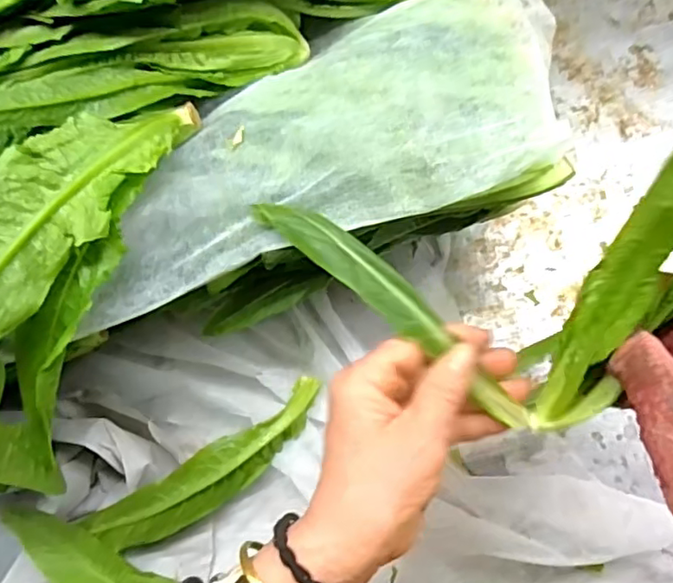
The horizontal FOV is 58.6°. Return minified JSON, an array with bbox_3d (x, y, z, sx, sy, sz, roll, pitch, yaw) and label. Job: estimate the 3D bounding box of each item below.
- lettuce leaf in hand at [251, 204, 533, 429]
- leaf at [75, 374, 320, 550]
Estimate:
[{"bbox_3d":[0.034,0.010,0.320,0.184,0.020,0.021,40,81,1],"label":"lettuce leaf in hand"},{"bbox_3d":[-0.084,0.127,0.428,0.178,0.034,0.040,-34,78,-6],"label":"leaf"}]

